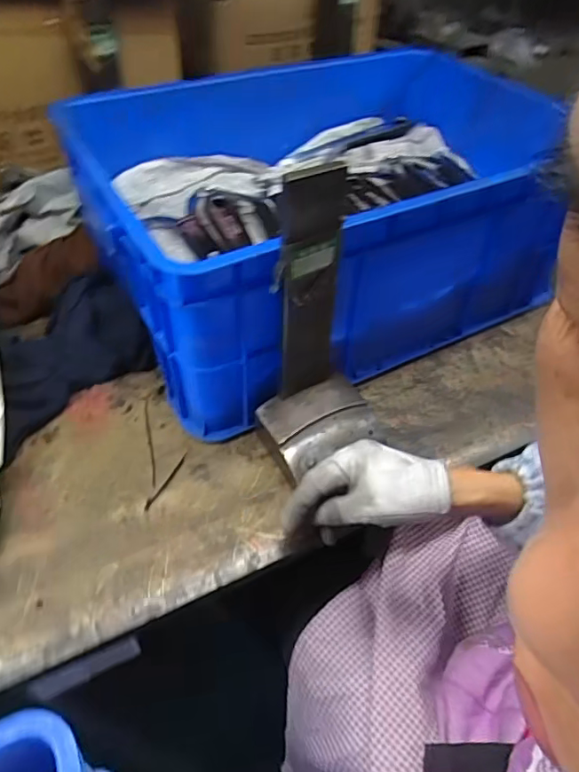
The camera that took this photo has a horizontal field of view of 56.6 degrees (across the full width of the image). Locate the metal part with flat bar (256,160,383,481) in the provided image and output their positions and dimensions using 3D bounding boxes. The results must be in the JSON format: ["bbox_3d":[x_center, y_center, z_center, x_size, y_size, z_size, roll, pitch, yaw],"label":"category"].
[{"bbox_3d":[0.027,-0.043,0.440,0.096,0.258,0.073,-21,41,-20],"label":"metal part with flat bar"}]

